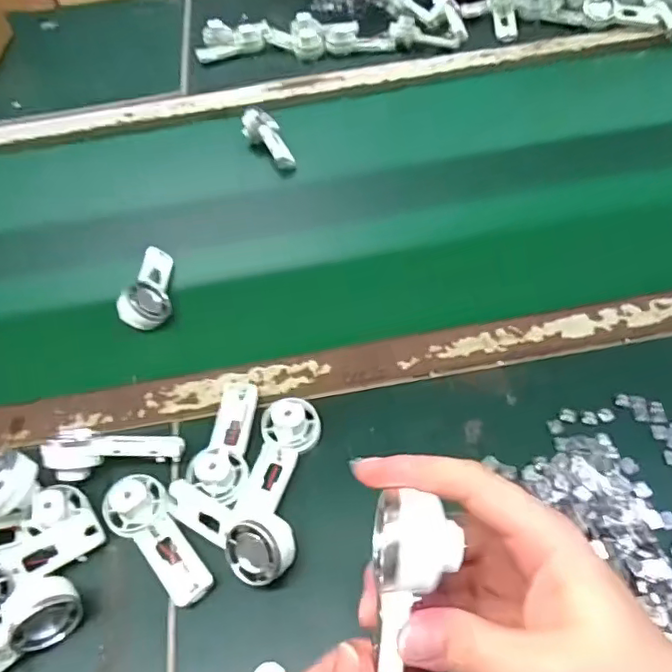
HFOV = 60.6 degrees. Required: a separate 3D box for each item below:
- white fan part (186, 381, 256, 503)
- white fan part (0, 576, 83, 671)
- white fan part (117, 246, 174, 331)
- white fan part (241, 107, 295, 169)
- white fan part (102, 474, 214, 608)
[{"bbox_3d":[-0.077,0.071,0.405,0.036,0.029,0.095,1,52,7],"label":"white fan part"},{"bbox_3d":[-0.195,0.177,0.333,0.093,0.034,0.030,-29,55,-16],"label":"white fan part"},{"bbox_3d":[-0.163,-0.047,0.511,0.033,0.028,0.098,0,52,6],"label":"white fan part"},{"bbox_3d":[-0.074,-0.221,0.646,0.038,0.019,0.097,-27,67,-14],"label":"white fan part"},{"bbox_3d":[-0.114,0.129,0.365,0.036,0.019,0.090,-37,70,-21],"label":"white fan part"}]

